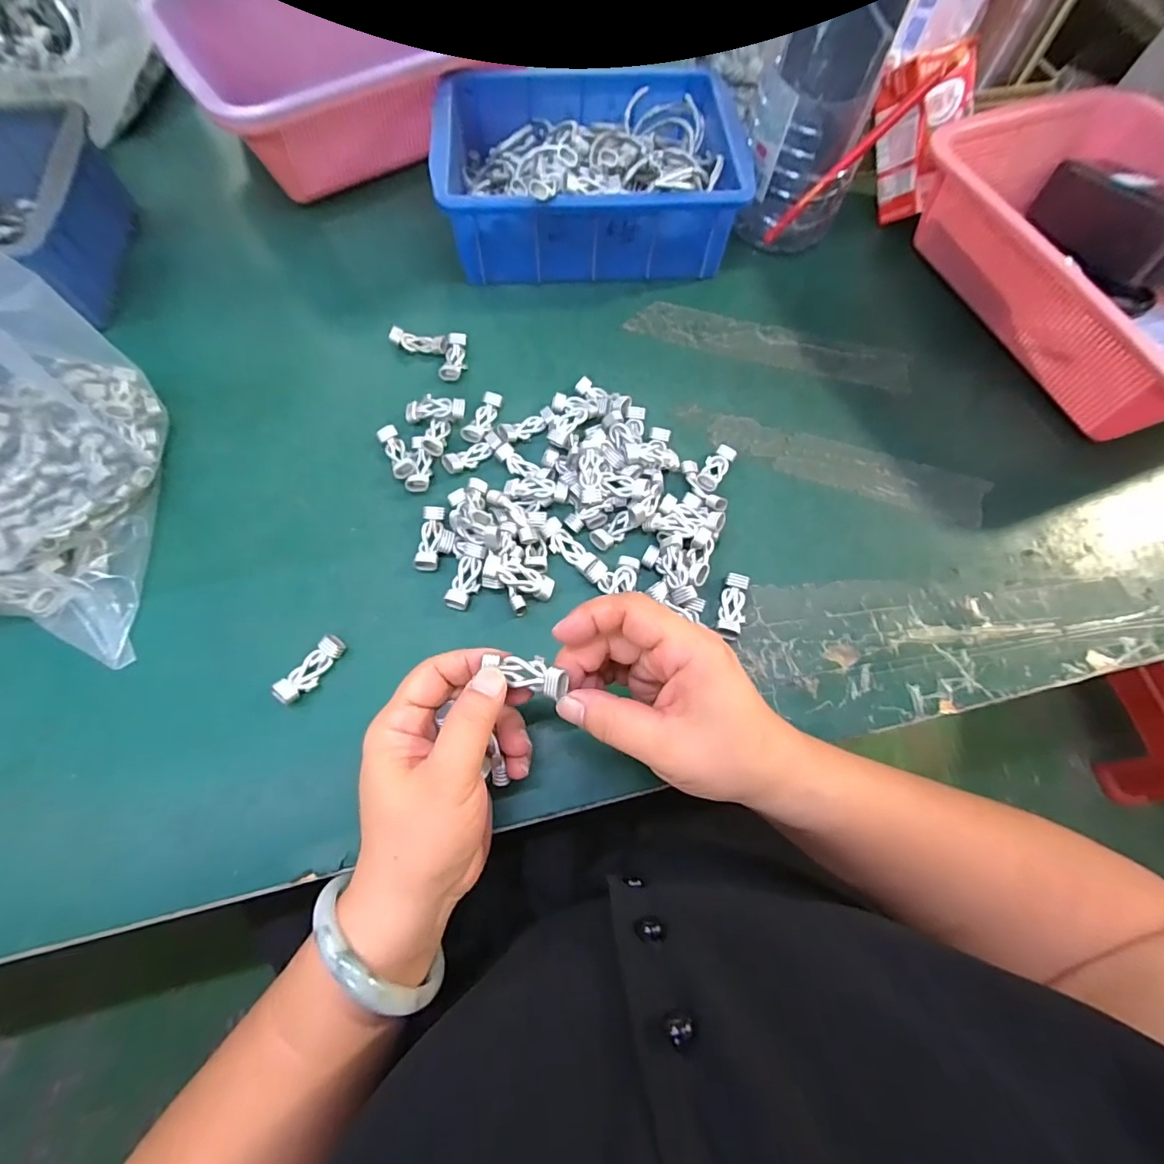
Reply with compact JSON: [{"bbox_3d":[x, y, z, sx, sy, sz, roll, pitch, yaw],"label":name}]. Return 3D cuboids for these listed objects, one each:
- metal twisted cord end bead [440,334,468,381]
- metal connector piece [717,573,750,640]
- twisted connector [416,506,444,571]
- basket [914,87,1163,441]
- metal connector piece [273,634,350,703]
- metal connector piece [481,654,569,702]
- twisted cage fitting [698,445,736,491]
[{"bbox_3d":[-0.100,-0.176,0.400,0.018,0.011,0.043,7,68,1],"label":"metal twisted cord end bead"},{"bbox_3d":[0.097,0.016,0.325,0.016,0.009,0.043,16,68,5],"label":"metal connector piece"},{"bbox_3d":[-0.101,-0.029,0.335,0.015,0.008,0.044,3,68,-1],"label":"twisted connector"},{"bbox_3d":[0.426,-0.247,0.401,0.218,0.098,0.294,-18,70,-9],"label":"basket"},{"bbox_3d":[-0.161,0.051,0.301,0.015,0.016,0.045,32,70,10],"label":"metal connector piece"},{"bbox_3d":[-0.025,0.043,0.243,0.039,0.014,0.016,14,67,23],"label":"metal connector piece"},{"bbox_3d":[0.095,-0.081,0.360,0.016,0.010,0.046,30,57,10],"label":"twisted cage fitting"}]

